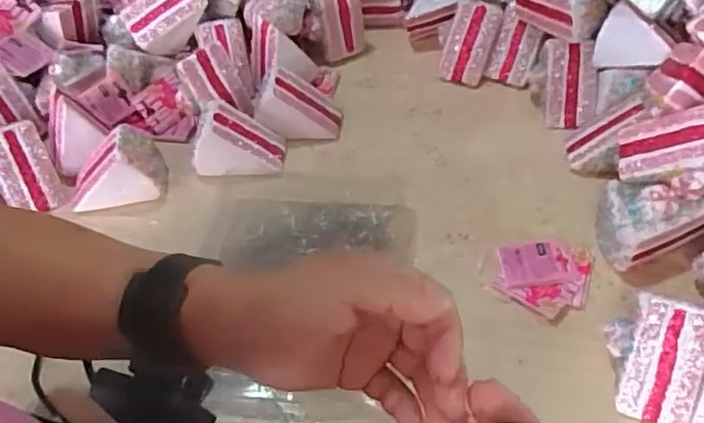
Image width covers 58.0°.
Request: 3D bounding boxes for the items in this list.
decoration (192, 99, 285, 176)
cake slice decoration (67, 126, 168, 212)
[{"bbox_3d":[-0.116,-0.073,0.637,0.088,0.055,0.051,-2,50,3],"label":"decoration"},{"bbox_3d":[-0.234,-0.041,0.626,0.092,0.057,0.057,-21,52,-14],"label":"cake slice decoration"}]

